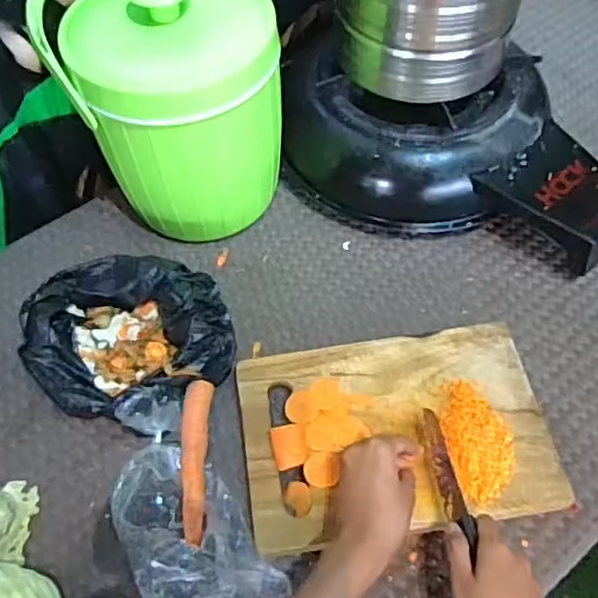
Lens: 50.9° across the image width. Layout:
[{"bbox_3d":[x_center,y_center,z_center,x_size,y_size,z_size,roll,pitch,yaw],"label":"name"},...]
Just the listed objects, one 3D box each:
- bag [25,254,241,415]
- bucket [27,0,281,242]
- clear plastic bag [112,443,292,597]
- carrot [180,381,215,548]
[{"bbox_3d":[-0.182,0.032,0.673,0.200,0.075,0.168,-22,56,-11],"label":"bag"},{"bbox_3d":[-0.137,-0.224,0.696,0.214,0.269,0.183,-18,56,-8],"label":"bucket"},{"bbox_3d":[-0.103,0.210,0.560,0.107,0.035,0.177,-32,59,-17],"label":"clear plastic bag"},{"bbox_3d":[-0.102,0.156,0.613,0.028,0.022,0.159,-2,55,3],"label":"carrot"}]

